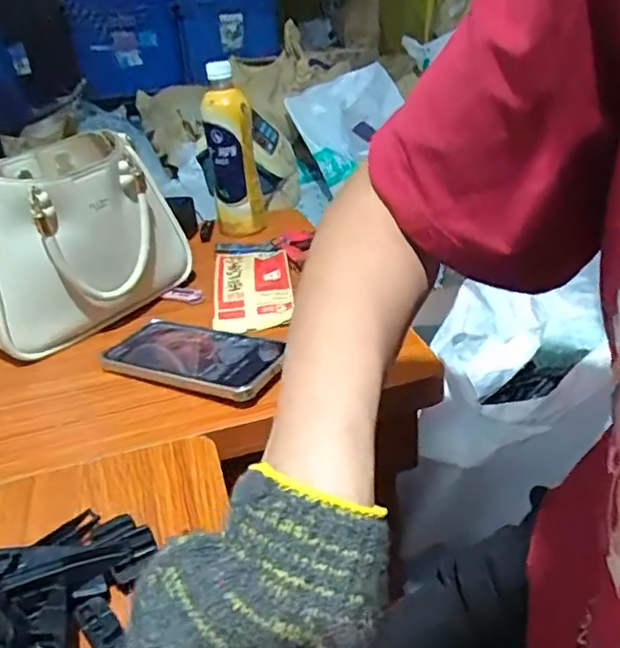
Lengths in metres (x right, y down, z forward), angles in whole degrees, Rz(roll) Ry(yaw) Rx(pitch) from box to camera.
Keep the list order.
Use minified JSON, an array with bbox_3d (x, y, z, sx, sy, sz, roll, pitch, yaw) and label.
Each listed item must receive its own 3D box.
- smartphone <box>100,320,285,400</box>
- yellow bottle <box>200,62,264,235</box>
[{"bbox_3d":[-0.112,0.028,0.557,0.194,0.015,0.079,9,34,32],"label":"smartphone"},{"bbox_3d":[-0.104,-0.233,0.815,0.058,0.203,0.053,-5,29,0],"label":"yellow bottle"}]

